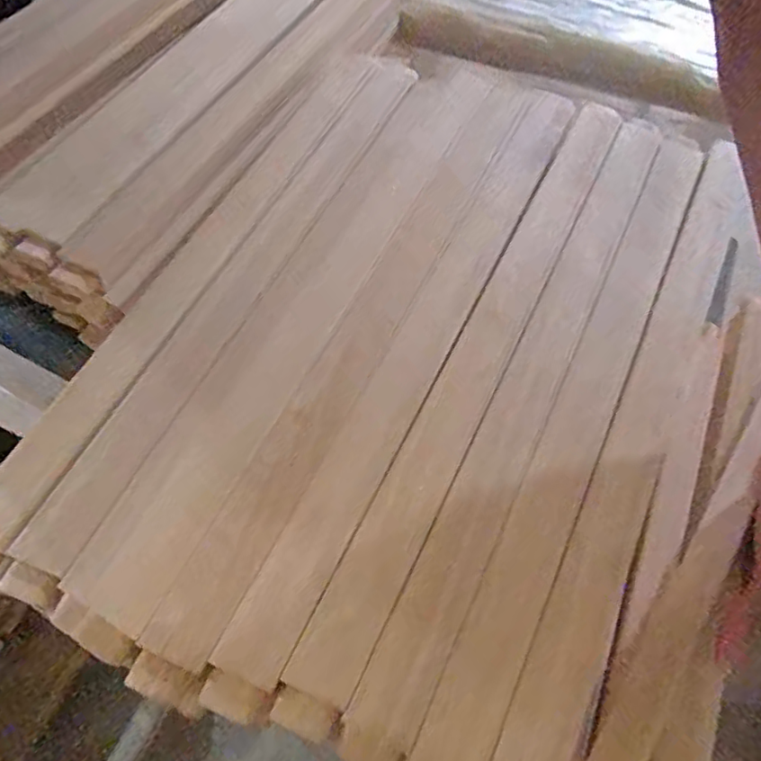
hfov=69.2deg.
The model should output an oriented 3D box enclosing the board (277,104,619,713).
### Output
[{"bbox_3d":[0.063,-0.028,0.309,0.029,0.010,0.394,26,66,10],"label":"board"}]

